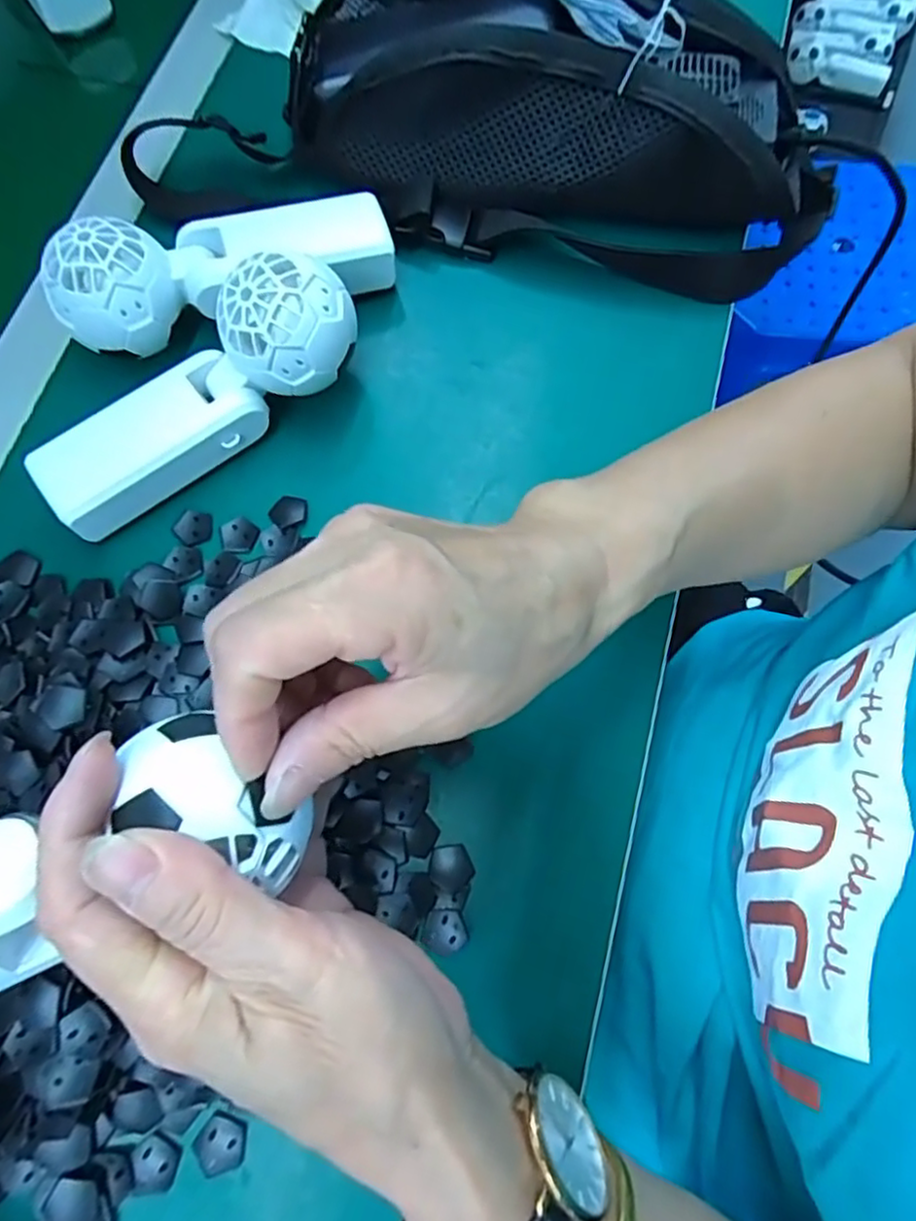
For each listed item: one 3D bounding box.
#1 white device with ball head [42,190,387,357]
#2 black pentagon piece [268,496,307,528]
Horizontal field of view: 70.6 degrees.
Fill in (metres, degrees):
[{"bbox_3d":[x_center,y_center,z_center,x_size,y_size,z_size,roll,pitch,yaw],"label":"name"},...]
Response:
[{"bbox_3d":[-0.119,-0.177,0.334,0.168,0.059,0.050,-20,74,-6],"label":"white device with ball head"},{"bbox_3d":[-0.084,-0.050,0.321,0.018,0.004,0.017,20,74,6],"label":"black pentagon piece"}]

